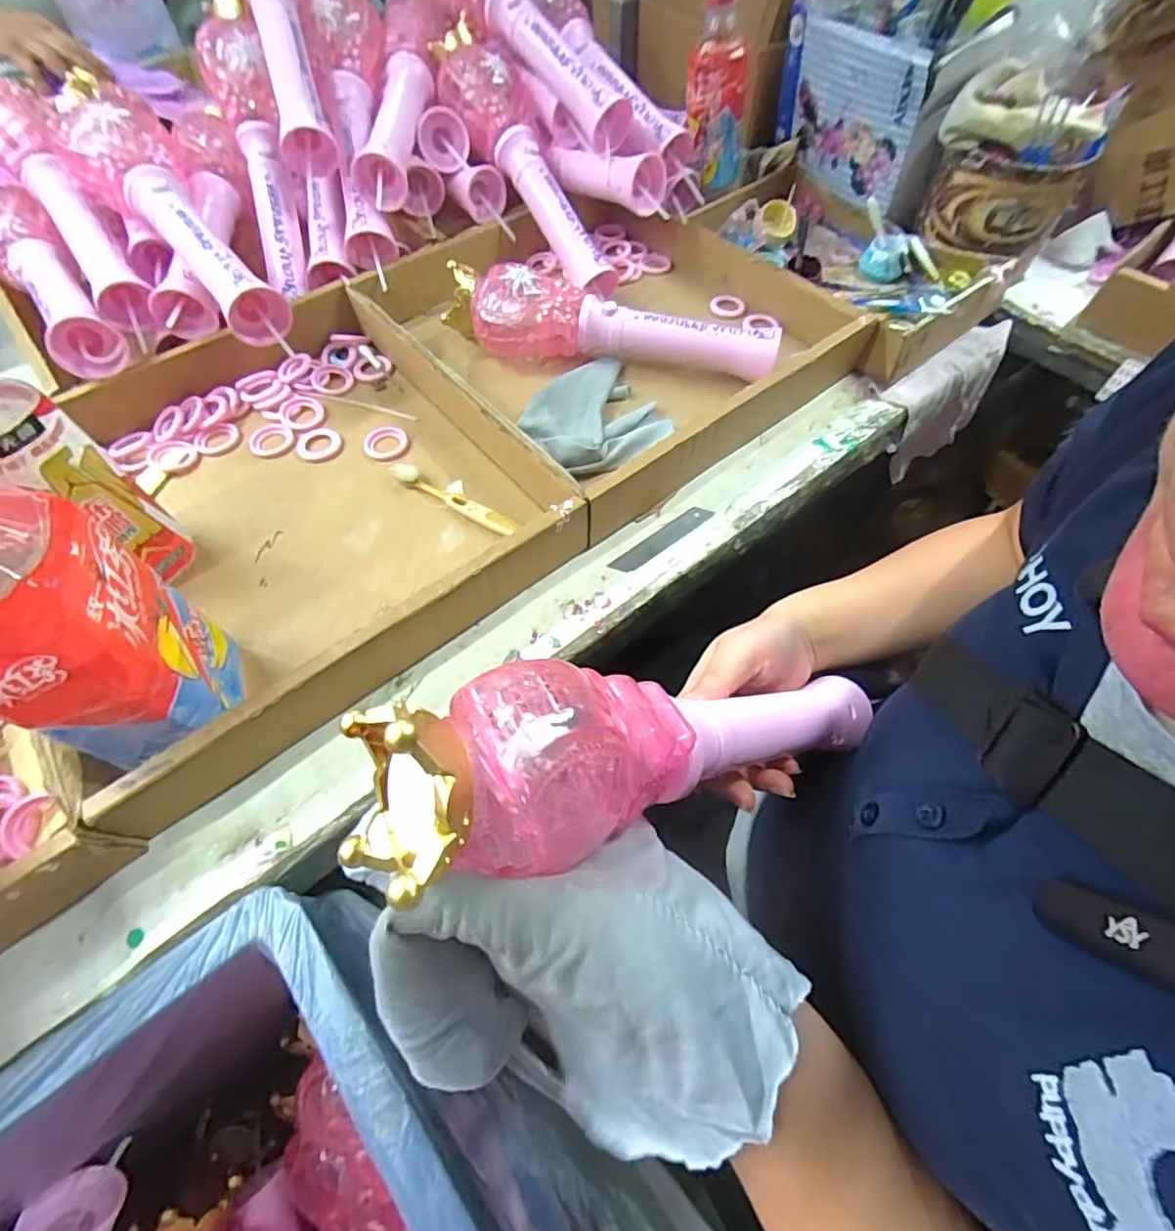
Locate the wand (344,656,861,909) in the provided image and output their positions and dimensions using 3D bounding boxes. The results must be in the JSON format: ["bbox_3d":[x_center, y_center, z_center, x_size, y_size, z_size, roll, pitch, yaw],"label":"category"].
[{"bbox_3d":[0.049,0.062,0.273,0.306,0.060,0.061,2,55,-39],"label":"wand"}]

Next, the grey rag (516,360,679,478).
[{"bbox_3d":[0.006,-0.180,0.499,0.119,0.026,0.116,-32,67,-16],"label":"grey rag"}]

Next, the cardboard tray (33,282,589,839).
[{"bbox_3d":[-0.245,-0.100,0.436,0.337,0.058,0.367,-35,68,-18],"label":"cardboard tray"}]

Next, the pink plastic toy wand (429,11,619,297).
[{"bbox_3d":[-0.059,-0.476,0.586,0.100,0.058,0.312,-34,94,-17],"label":"pink plastic toy wand"}]

